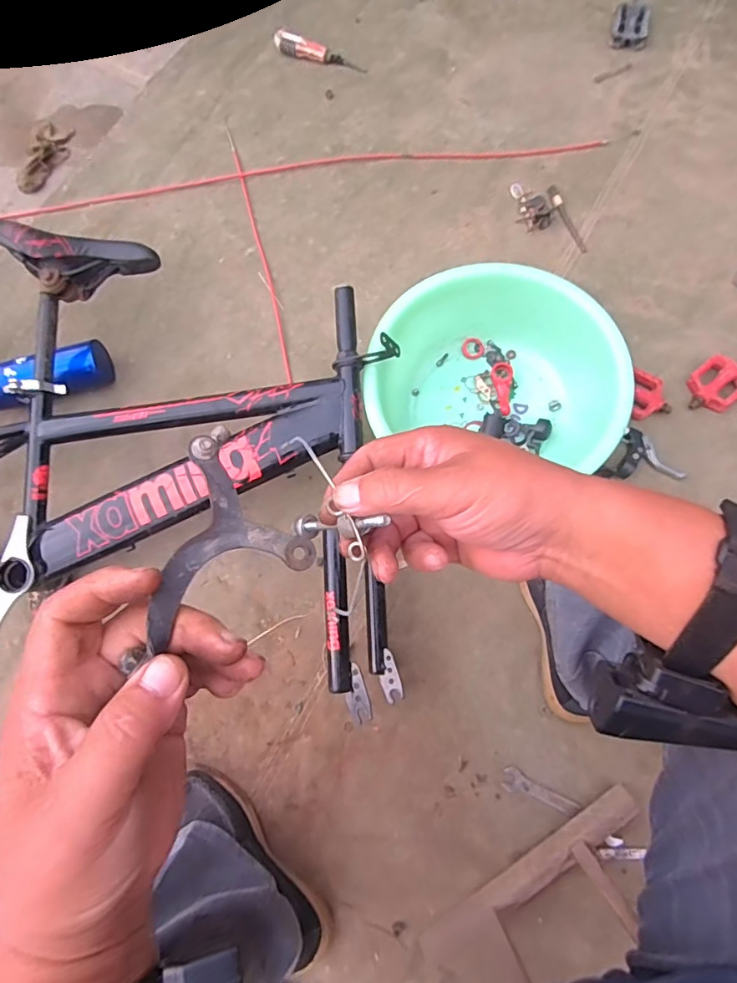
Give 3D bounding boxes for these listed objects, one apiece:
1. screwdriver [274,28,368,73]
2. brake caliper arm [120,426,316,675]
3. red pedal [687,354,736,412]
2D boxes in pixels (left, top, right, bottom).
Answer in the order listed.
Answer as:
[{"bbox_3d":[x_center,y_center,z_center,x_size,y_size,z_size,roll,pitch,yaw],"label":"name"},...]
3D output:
[{"bbox_3d":[-0.097,-0.845,1.018,0.182,0.036,0.033,16,77,3],"label":"screwdriver"},{"bbox_3d":[-0.080,0.026,0.236,0.088,0.010,0.079,-39,99,-25],"label":"brake caliper arm"},{"bbox_3d":[0.564,-0.174,0.853,0.088,0.030,0.076,-41,80,-9],"label":"red pedal"}]

